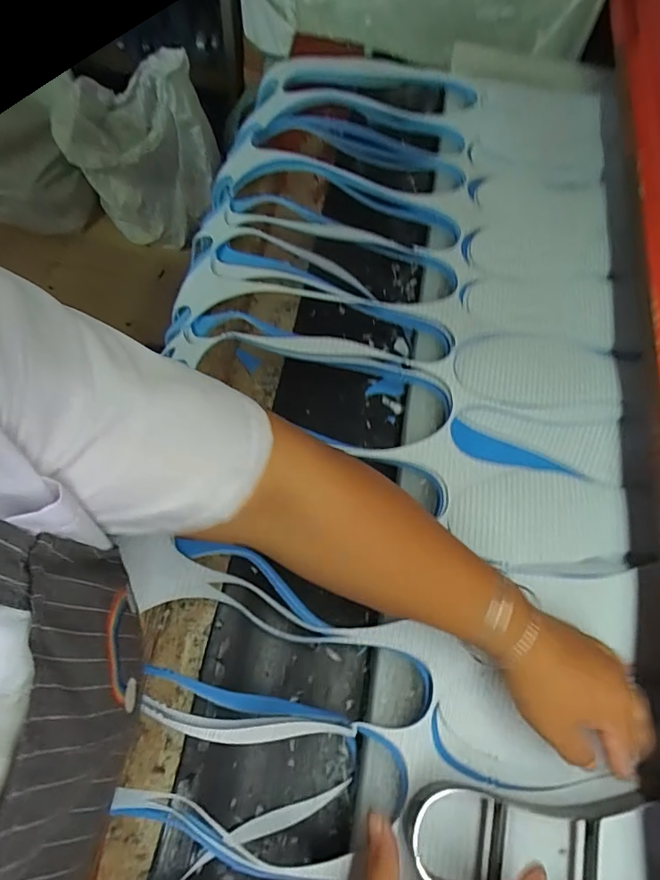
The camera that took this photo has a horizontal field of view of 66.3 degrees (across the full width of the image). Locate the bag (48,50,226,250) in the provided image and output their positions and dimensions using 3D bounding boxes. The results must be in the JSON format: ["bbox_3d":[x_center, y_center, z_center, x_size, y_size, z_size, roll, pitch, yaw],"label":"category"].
[{"bbox_3d":[-0.527,-0.803,1.405,0.381,0.584,0.196,9,66,1],"label":"bag"}]

